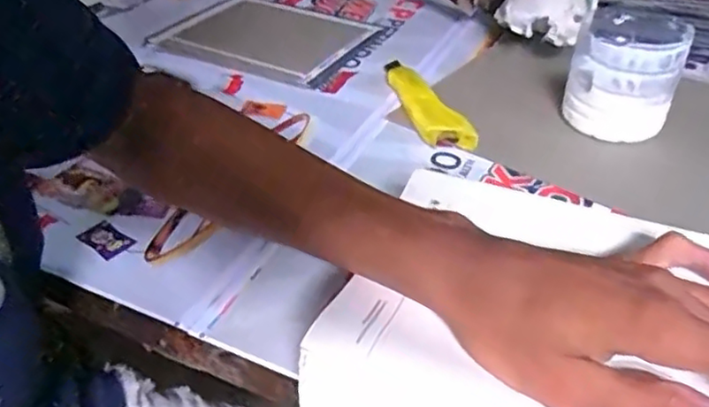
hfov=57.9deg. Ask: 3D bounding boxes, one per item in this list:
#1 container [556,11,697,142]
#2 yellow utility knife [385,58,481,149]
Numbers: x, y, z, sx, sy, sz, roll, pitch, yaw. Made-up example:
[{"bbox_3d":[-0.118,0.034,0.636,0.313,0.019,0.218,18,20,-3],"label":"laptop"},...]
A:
[{"bbox_3d":[0.228,-0.110,0.549,0.085,0.086,0.089,15,38,18],"label":"container"},{"bbox_3d":[0.060,-0.097,0.589,0.038,0.022,0.160,-9,37,-14],"label":"yellow utility knife"}]

